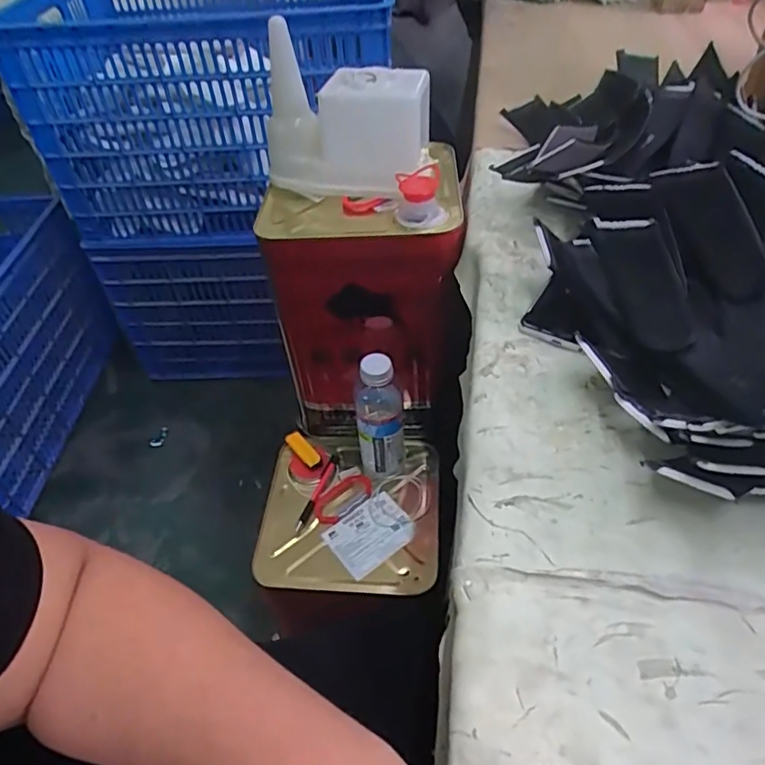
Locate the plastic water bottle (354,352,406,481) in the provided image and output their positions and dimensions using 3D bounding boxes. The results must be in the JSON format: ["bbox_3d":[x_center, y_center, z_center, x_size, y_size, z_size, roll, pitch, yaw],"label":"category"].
[{"bbox_3d":[-0.003,0.054,0.782,0.061,0.213,0.051,-5,46,0],"label":"plastic water bottle"}]

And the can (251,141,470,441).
[{"bbox_3d":[-0.018,-0.109,0.802,0.240,0.331,0.199,0,46,4],"label":"can"}]

